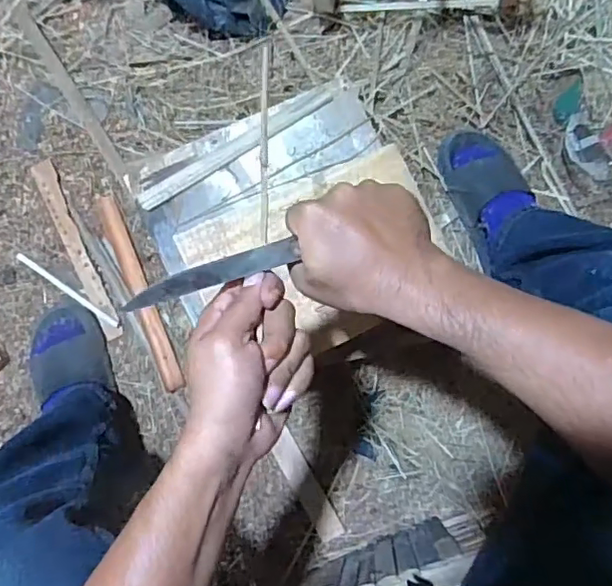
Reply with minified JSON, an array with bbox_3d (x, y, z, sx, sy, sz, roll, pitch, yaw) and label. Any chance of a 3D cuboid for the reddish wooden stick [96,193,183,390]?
[{"bbox_3d":[-0.261,0.000,0.910,0.035,0.023,0.322,-22,83,0],"label":"reddish wooden stick"}]

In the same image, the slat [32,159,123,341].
[{"bbox_3d":[-0.364,-0.069,0.921,0.036,0.005,0.301,-24,88,-2],"label":"slat"}]

